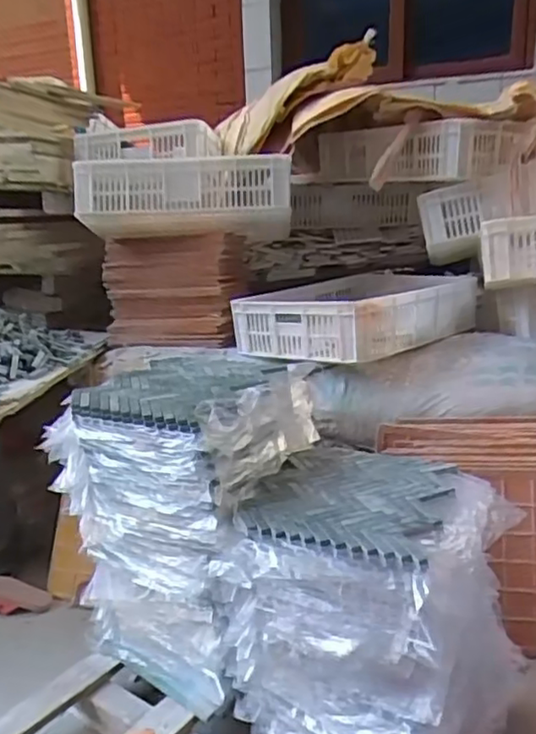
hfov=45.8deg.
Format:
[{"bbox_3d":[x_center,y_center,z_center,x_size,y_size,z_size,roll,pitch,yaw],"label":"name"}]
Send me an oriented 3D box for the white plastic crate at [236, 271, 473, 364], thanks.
[{"bbox_3d":[0.232,-0.138,1.579,0.382,0.126,0.557,10,19,40],"label":"white plastic crate"}]

